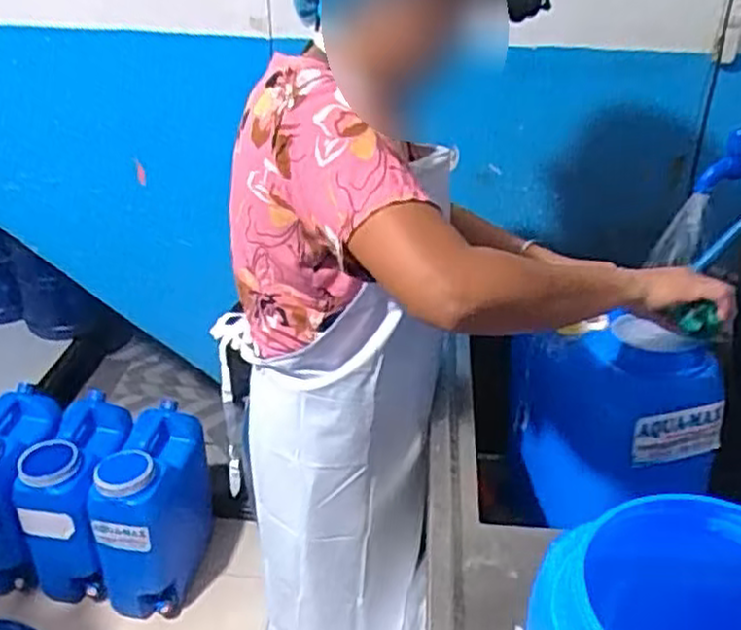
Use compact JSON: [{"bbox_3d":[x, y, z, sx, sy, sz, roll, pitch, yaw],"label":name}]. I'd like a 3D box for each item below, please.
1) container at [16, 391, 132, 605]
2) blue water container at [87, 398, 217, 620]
[{"bbox_3d":[-0.644,0.410,1.735,0.172,0.371,0.303,4,32,6],"label":"container"},{"bbox_3d":[-0.477,0.452,1.729,0.168,0.420,0.307,7,33,11],"label":"blue water container"}]

